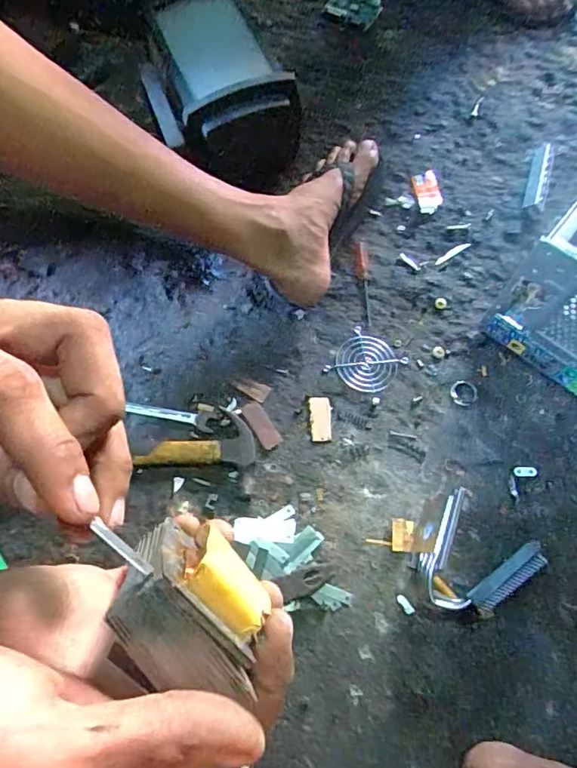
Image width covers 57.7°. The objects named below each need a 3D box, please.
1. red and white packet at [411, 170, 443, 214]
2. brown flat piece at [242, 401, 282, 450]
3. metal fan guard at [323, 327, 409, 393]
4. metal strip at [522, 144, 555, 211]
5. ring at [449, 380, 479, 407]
[{"bbox_3d":[0.191,-0.267,0.724,0.033,0.013,0.065,-7,70,-5],"label":"red and white packet"},{"bbox_3d":[-0.031,0.047,0.602,0.021,0.004,0.060,-31,74,-13],"label":"brown flat piece"},{"bbox_3d":[0.094,-0.025,0.630,0.071,0.008,0.073,36,73,10],"label":"metal fan guard"},{"bbox_3d":[0.351,-0.291,0.729,0.026,0.022,0.119,19,70,5],"label":"metal strip"},{"bbox_3d":[0.212,0.011,0.632,0.032,0.004,0.032,1,70,-2],"label":"ring"}]

